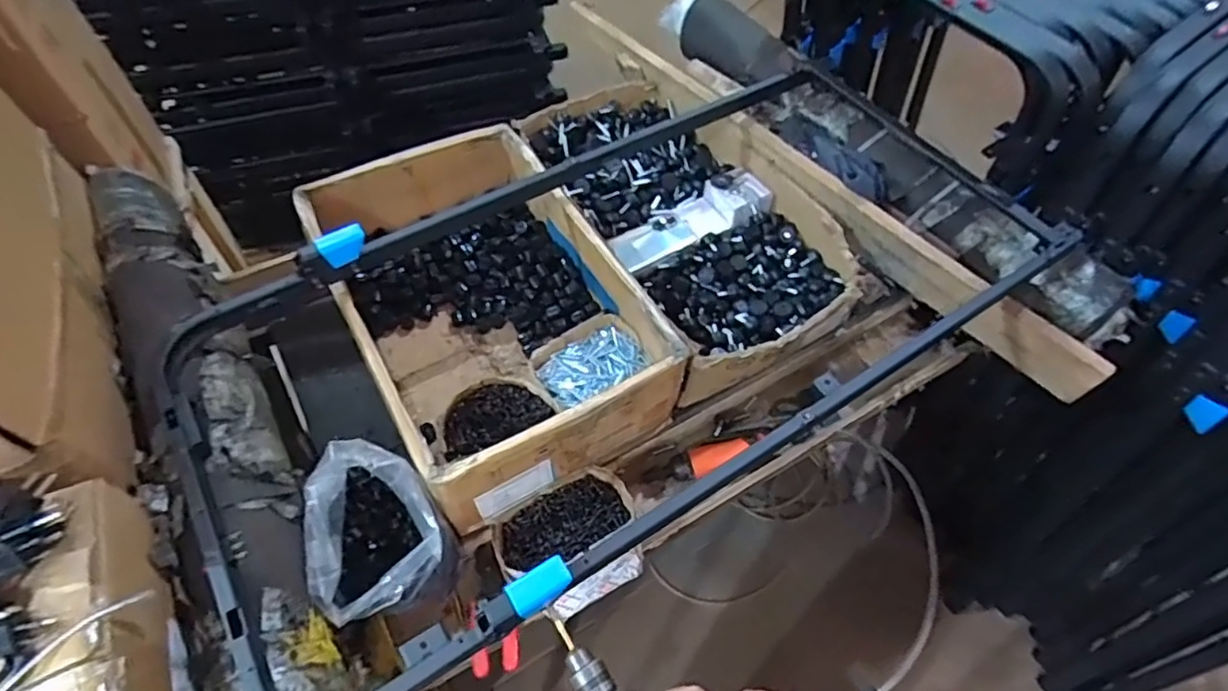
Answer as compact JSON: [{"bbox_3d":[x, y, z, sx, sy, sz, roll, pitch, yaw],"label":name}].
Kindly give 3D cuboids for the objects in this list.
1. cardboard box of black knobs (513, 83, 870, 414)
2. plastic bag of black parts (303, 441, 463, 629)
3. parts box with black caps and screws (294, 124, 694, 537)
[{"bbox_3d":[0.122,-0.227,1.032,0.356,0.091,0.610,-19,59,-14],"label":"cardboard box of black knobs"},{"bbox_3d":[-0.262,0.224,0.734,0.129,0.173,0.184,-14,58,-11],"label":"plastic bag of black parts"},{"bbox_3d":[-0.188,-0.052,0.907,0.350,0.179,0.533,-28,61,-19],"label":"parts box with black caps and screws"}]

